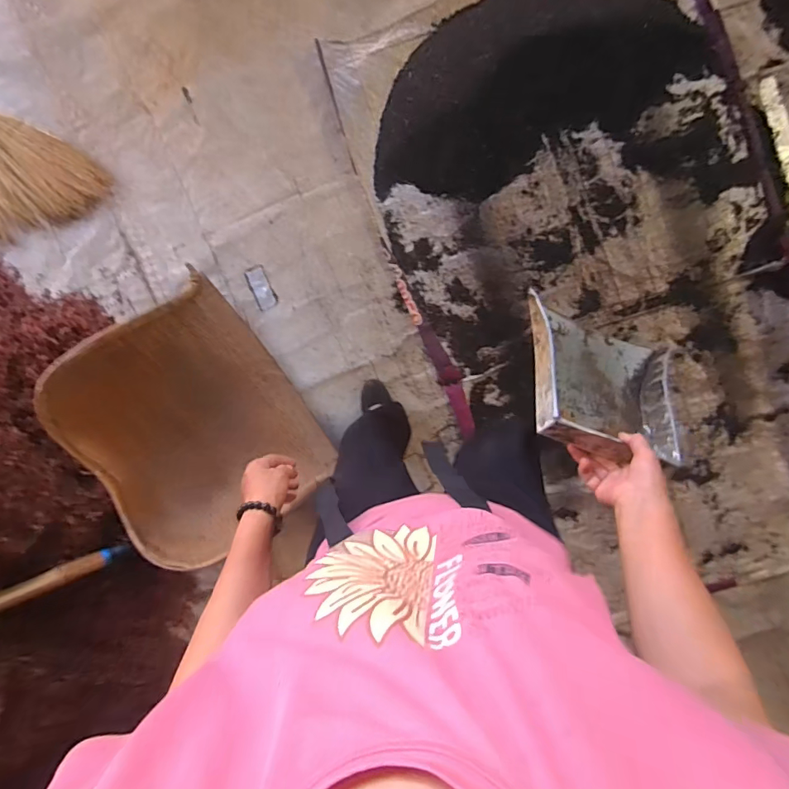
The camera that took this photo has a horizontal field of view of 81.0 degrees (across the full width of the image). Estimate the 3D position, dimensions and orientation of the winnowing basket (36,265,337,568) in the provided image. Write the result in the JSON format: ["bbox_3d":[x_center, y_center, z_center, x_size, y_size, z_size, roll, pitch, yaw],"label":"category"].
[{"bbox_3d":[-0.543,0.084,1.203,0.512,0.232,0.652,-36,97,5],"label":"winnowing basket"}]

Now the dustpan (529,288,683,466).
[{"bbox_3d":[0.307,-0.011,0.685,0.239,0.228,0.051,18,143,-15],"label":"dustpan"}]

